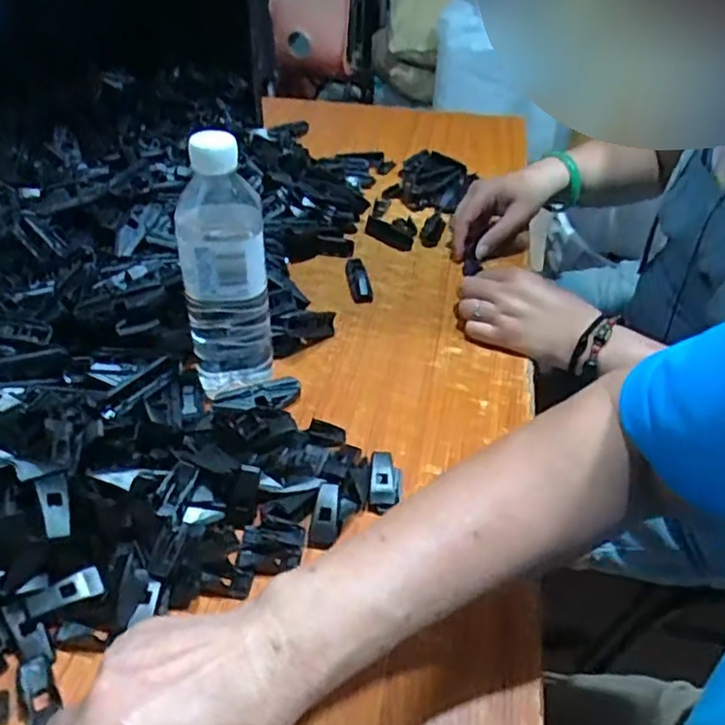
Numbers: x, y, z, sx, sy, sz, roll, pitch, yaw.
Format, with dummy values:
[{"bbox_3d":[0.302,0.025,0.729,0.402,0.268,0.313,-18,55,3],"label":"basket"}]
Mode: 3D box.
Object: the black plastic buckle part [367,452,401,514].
[{"bbox_3d":[0.016,0.088,0.472,0.021,0.018,0.046,5,52,6],"label":"black plastic buckle part"}]

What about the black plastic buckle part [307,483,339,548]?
[{"bbox_3d":[-0.024,0.102,0.440,0.018,0.007,0.043,7,66,9],"label":"black plastic buckle part"}]

